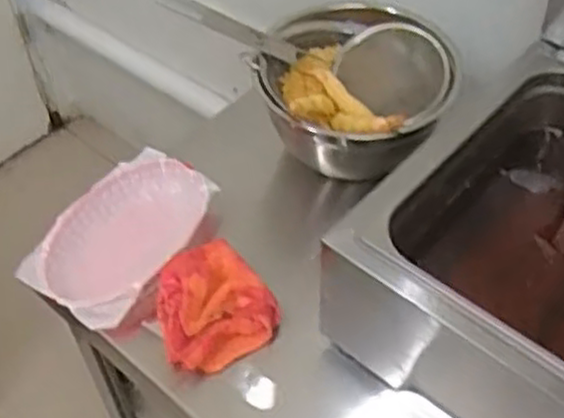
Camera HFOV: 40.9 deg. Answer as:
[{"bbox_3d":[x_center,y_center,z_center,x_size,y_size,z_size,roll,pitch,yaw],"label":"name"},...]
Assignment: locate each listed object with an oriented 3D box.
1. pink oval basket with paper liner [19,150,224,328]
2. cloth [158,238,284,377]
[{"bbox_3d":[-0.176,0.029,0.840,0.143,0.036,0.222,23,55,19],"label":"pink oval basket with paper liner"},{"bbox_3d":[-0.077,0.089,0.778,0.118,0.067,0.126,-22,54,-15],"label":"cloth"}]

